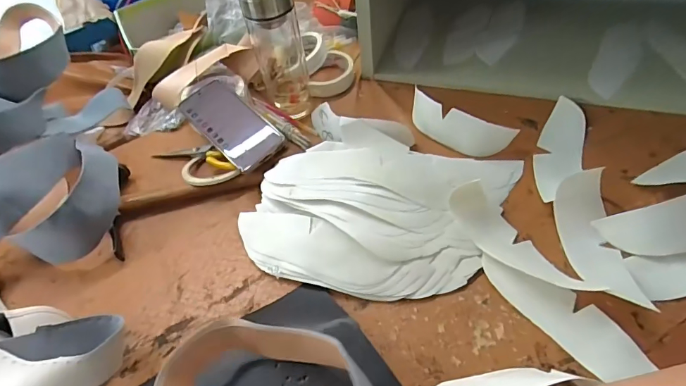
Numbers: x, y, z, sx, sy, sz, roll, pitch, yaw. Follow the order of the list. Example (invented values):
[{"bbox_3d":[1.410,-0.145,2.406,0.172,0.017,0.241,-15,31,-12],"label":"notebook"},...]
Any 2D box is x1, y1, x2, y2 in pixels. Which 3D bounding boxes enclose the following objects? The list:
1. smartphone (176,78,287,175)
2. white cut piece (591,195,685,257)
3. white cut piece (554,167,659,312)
[{"bbox_3d":[-0.158,-0.098,0.573,0.150,0.007,0.077,41,68,15],"label":"smartphone"},{"bbox_3d":[0.376,0.027,0.429,0.184,0.044,0.055,-10,51,0],"label":"white cut piece"},{"bbox_3d":[0.271,0.051,0.428,0.056,0.049,0.154,-8,50,0],"label":"white cut piece"}]

